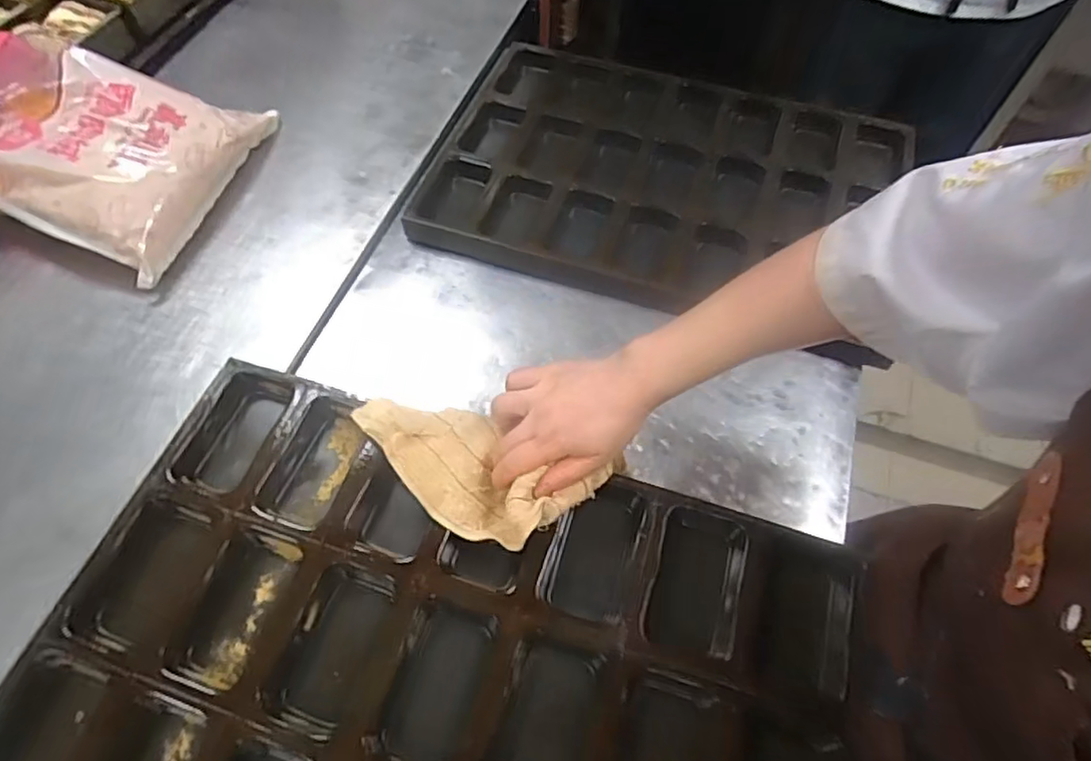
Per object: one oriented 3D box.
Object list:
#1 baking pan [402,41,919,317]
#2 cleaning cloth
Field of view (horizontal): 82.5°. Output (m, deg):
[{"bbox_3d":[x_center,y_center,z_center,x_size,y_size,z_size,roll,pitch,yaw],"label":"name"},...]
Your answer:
[{"bbox_3d":[0.164,-0.276,0.836,0.610,0.055,0.418,14,61,8],"label":"baking pan"},{"bbox_3d":[-0.058,0.073,0.527,0.208,0.063,0.105,27,63,8],"label":"cleaning cloth"}]

